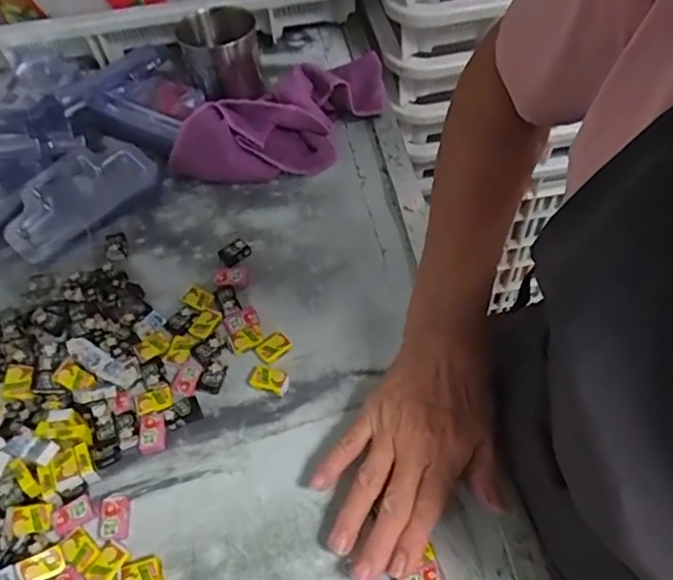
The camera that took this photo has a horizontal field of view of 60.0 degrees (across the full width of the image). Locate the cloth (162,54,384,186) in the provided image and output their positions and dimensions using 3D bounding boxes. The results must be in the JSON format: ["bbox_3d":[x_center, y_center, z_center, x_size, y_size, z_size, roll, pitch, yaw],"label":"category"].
[{"bbox_3d":[-0.047,-0.169,0.591,0.242,0.046,0.110,-30,58,-17],"label":"cloth"}]

